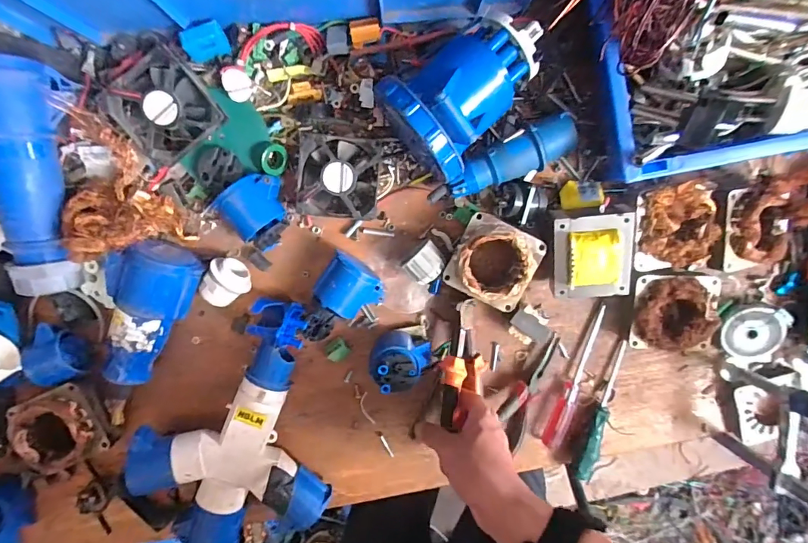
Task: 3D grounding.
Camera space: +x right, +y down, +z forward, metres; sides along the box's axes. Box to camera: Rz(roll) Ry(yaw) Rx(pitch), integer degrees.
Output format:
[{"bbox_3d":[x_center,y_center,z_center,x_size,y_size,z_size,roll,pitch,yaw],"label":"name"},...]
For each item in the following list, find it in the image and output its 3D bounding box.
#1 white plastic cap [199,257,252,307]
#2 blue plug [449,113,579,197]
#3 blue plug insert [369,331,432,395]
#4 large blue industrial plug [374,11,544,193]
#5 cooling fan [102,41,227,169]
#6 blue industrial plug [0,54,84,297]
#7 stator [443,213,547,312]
[{"bbox_3d":[-0.186,0.009,0.454,0.046,0.042,0.043,0,97,-1],"label":"white plastic cap"},{"bbox_3d":[0.106,-0.110,0.435,0.130,0.046,0.038,-28,96,2],"label":"blue plug"},{"bbox_3d":[-0.002,0.096,0.457,0.064,0.060,0.051,7,97,-2],"label":"blue plug insert"},{"bbox_3d":[0.055,-0.159,0.373,0.100,0.081,0.142,42,94,-5],"label":"large blue industrial plug"},{"bbox_3d":[-0.228,-0.154,0.409,0.083,0.030,0.082,-37,96,3],"label":"cooling fan"},{"bbox_3d":[-0.338,-0.079,0.389,0.066,0.071,0.202,-4,97,0],"label":"blue industrial plug"},{"bbox_3d":[0.091,-0.009,0.444,0.082,0.059,0.080,25,96,-4],"label":"stator"}]

